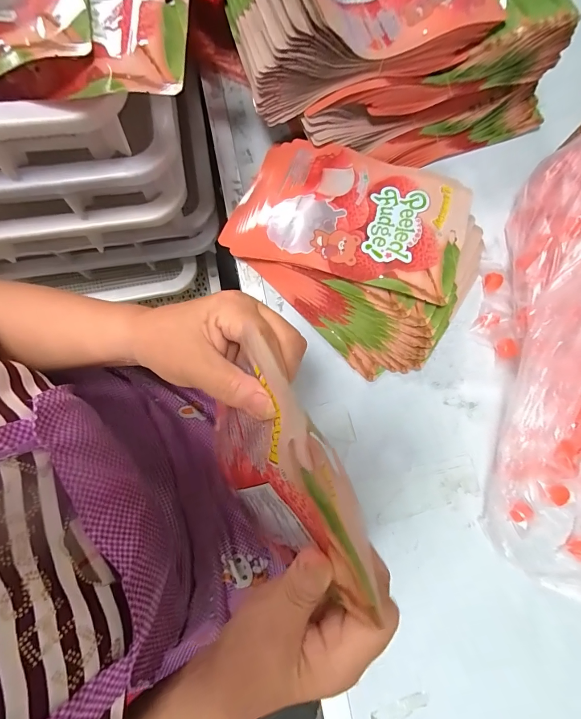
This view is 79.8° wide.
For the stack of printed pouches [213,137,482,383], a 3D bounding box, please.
[{"bbox_3d":[0.077,-0.137,0.395,0.281,0.052,0.214,42,80,7],"label":"stack of printed pouches"}]

